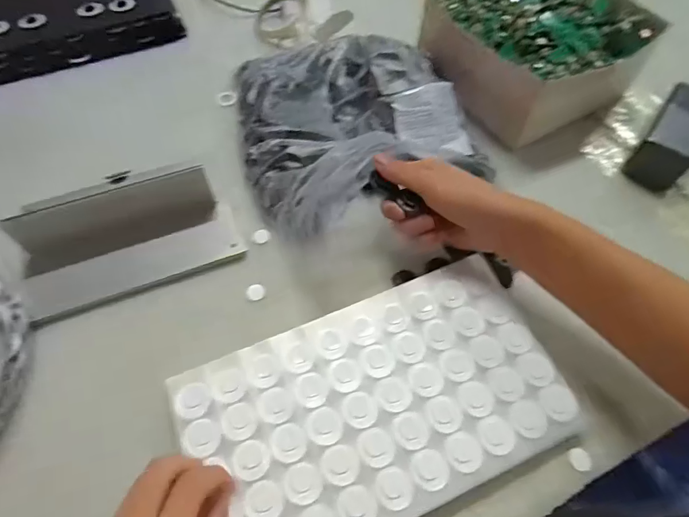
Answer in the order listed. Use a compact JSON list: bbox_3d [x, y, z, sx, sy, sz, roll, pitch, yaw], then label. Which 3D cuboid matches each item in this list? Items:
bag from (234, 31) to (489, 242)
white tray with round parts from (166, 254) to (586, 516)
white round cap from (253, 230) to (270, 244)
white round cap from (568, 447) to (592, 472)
[{"bbox_3d":[0.004,-0.153,0.468,0.240,0.057,0.256,-20,61,-14],"label":"bag"},{"bbox_3d":[0.027,0.110,0.334,0.284,0.012,0.161,-19,61,-13],"label":"white tray with round parts"},{"bbox_3d":[-0.084,-0.023,0.436,0.016,0.004,0.018,-12,60,-9],"label":"white round cap"},{"bbox_3d":[0.186,0.158,0.337,0.016,0.006,0.017,0,59,0],"label":"white round cap"}]

